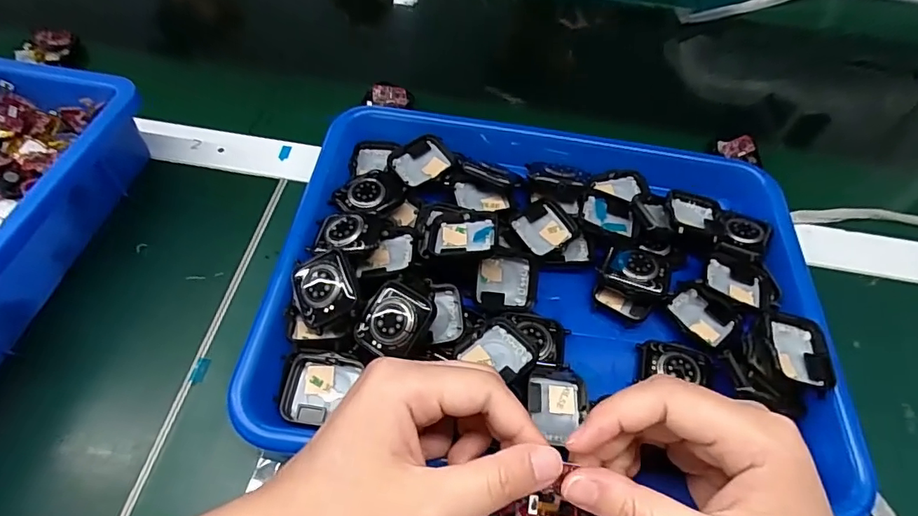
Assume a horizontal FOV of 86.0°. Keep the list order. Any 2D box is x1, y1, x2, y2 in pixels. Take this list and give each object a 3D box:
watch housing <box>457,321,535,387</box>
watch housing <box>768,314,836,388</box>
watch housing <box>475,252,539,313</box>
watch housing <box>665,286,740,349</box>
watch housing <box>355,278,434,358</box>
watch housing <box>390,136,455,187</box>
[{"bbox_3d":[0.024,0.054,0.278,0.035,0.007,0.033,35,60,18],"label":"watch housing"},{"bbox_3d":[0.192,0.050,0.279,0.035,0.011,0.041,13,56,4],"label":"watch housing"},{"bbox_3d":[0.031,0.015,0.302,0.040,0.015,0.035,7,82,-16],"label":"watch housing"},{"bbox_3d":[0.151,0.037,0.307,0.039,0.010,0.034,38,61,19],"label":"watch housing"},{"bbox_3d":[-0.035,0.034,0.265,0.032,0.006,0.038,28,80,18],"label":"watch housing"},{"bbox_3d":[-0.027,-0.068,0.351,0.042,0.013,0.034,-29,63,-22],"label":"watch housing"}]

